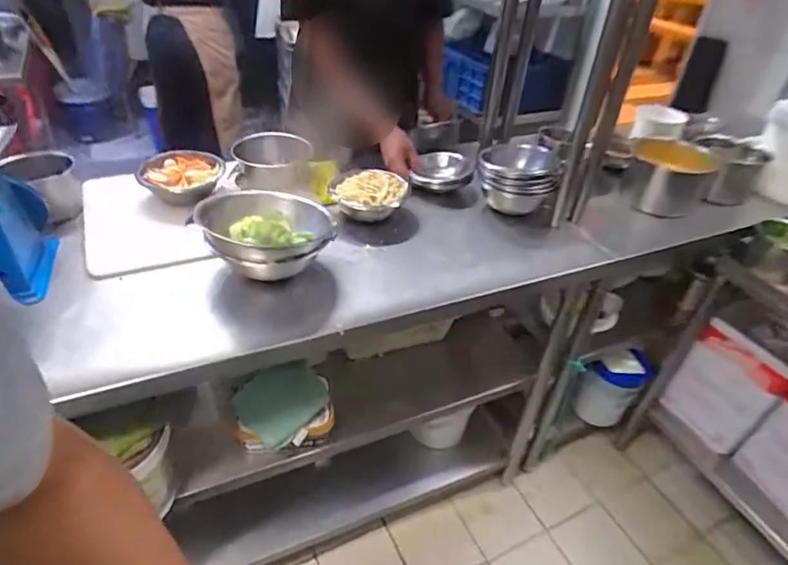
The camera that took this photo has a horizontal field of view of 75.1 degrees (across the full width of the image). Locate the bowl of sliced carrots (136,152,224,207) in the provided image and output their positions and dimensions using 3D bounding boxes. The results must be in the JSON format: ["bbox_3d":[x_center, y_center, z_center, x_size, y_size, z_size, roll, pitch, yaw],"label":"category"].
[{"bbox_3d":[-0.428,-0.215,1.042,0.157,0.045,0.154,3,37,-3],"label":"bowl of sliced carrots"}]

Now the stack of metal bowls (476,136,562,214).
[{"bbox_3d":[0.266,-0.222,1.110,0.162,0.138,0.155,14,38,11],"label":"stack of metal bowls"}]

